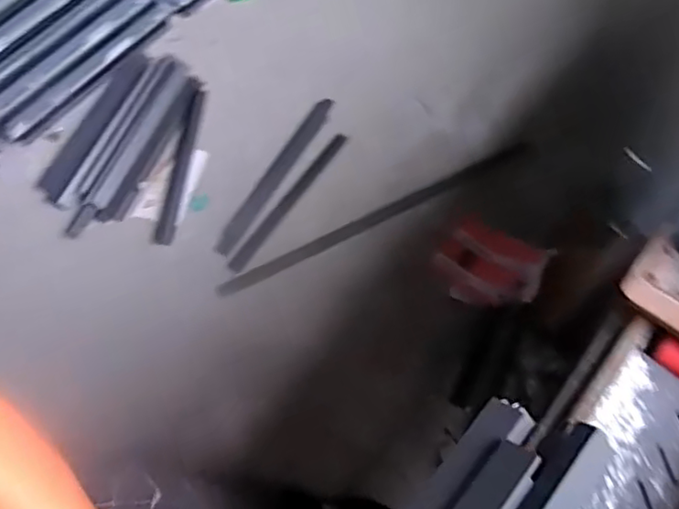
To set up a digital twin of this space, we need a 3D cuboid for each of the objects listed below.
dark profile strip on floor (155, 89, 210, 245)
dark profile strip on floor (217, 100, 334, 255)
[{"bbox_3d":[-0.382,-0.219,1.543,0.047,0.017,0.416,7,67,4],"label":"dark profile strip on floor"},{"bbox_3d":[-0.154,-0.197,1.535,0.053,0.027,0.462,31,70,14],"label":"dark profile strip on floor"}]

